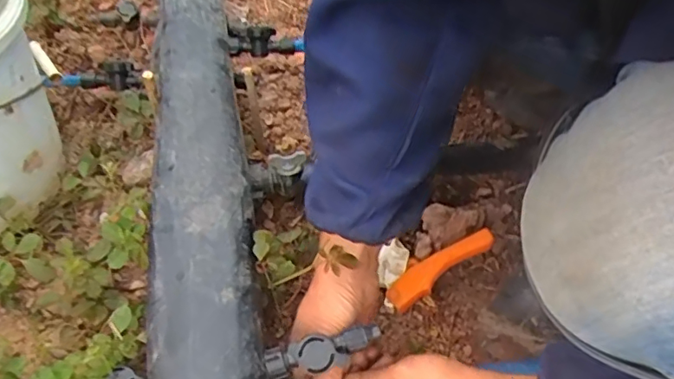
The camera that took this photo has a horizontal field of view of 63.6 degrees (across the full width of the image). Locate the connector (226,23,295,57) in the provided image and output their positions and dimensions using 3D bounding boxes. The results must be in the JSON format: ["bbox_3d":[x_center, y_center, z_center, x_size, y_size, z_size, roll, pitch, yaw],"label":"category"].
[{"bbox_3d":[-0.101,-0.197,0.720,0.085,0.034,0.034,-9,63,-9],"label":"connector"}]

